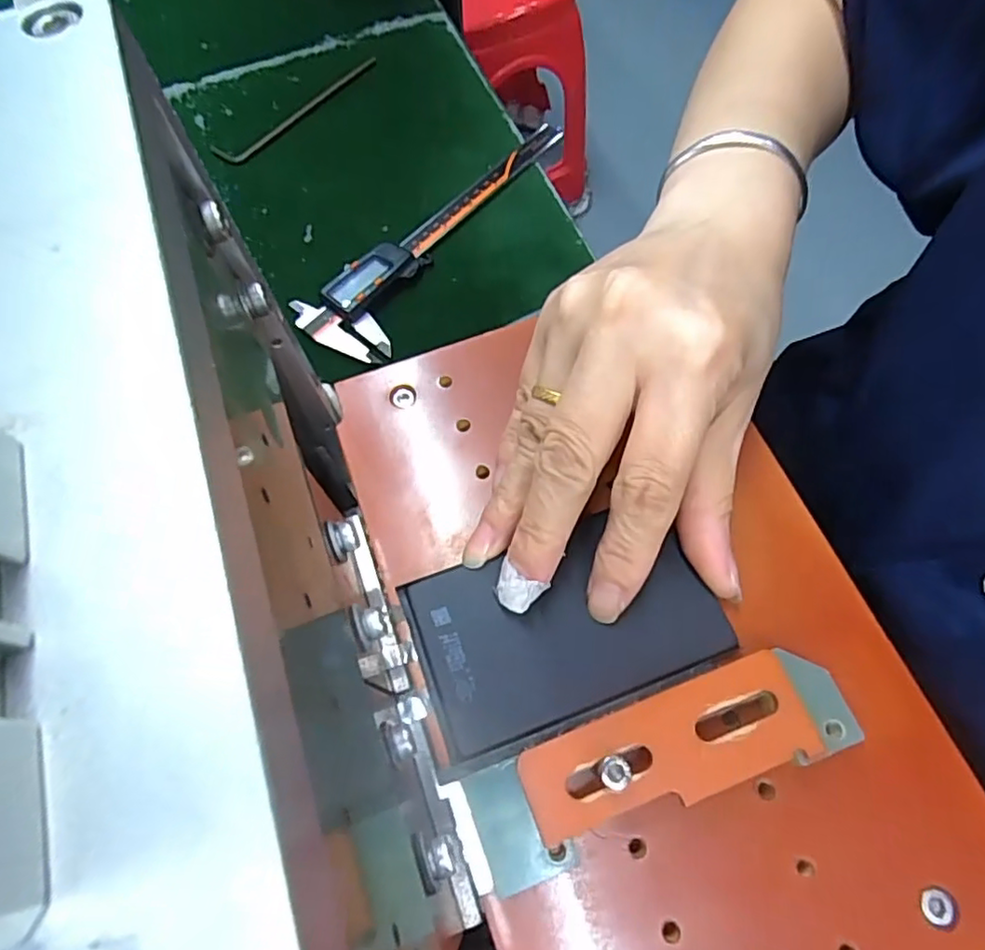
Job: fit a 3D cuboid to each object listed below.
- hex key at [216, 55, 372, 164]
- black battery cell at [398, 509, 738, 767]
[{"bbox_3d":[-0.143,-0.278,0.467,0.020,0.005,0.148,41,74,19],"label":"hex key"},{"bbox_3d":[0.021,0.044,0.189,0.088,0.004,0.053,-20,66,-6],"label":"black battery cell"}]

